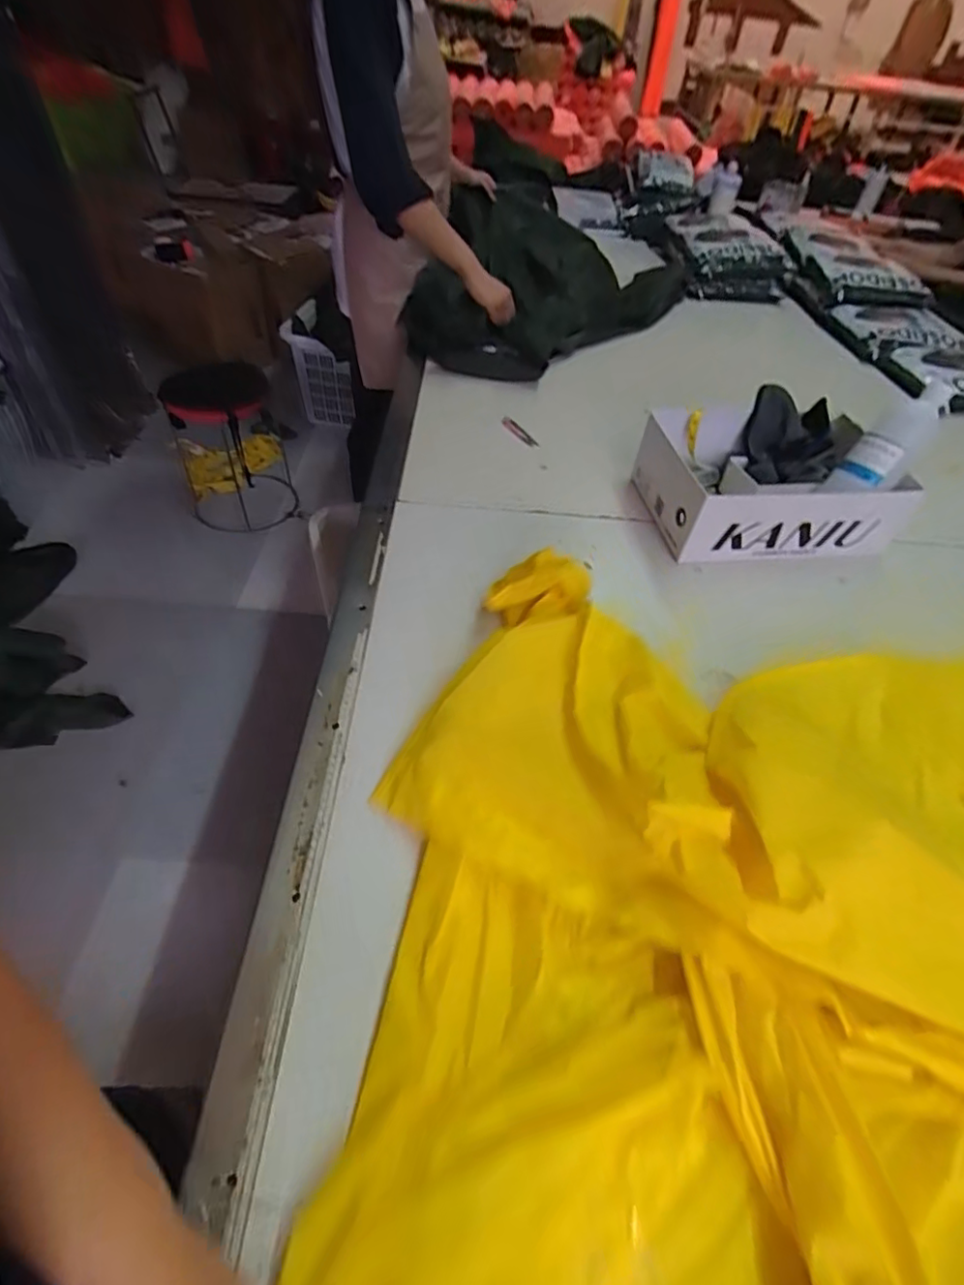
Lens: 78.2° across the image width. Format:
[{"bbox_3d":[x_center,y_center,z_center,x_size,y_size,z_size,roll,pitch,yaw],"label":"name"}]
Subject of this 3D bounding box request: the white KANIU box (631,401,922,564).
[{"bbox_3d":[0.441,-0.255,0.941,0.351,0.105,0.253,-3,49,-8],"label":"white KANIU box"}]

